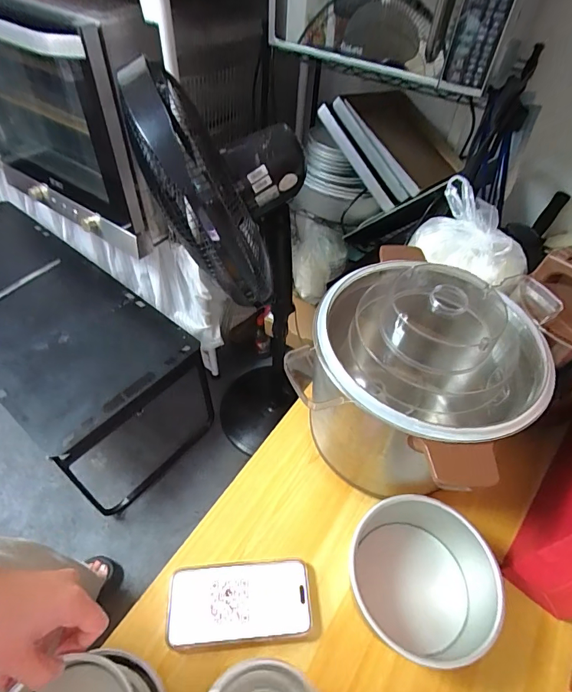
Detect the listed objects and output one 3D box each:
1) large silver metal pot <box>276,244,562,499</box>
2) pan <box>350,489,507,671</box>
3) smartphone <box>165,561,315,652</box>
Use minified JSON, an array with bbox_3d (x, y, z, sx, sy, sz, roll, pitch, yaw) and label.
[{"bbox_3d":[0.166,0.022,0.530,0.250,0.232,0.310,22,53,15],"label":"large silver metal pot"},{"bbox_3d":[0.154,0.269,0.483,0.147,0.078,0.166,4,50,0],"label":"pan"},{"bbox_3d":[-0.053,0.292,0.476,0.157,0.010,0.076,-3,51,-4],"label":"smartphone"}]

